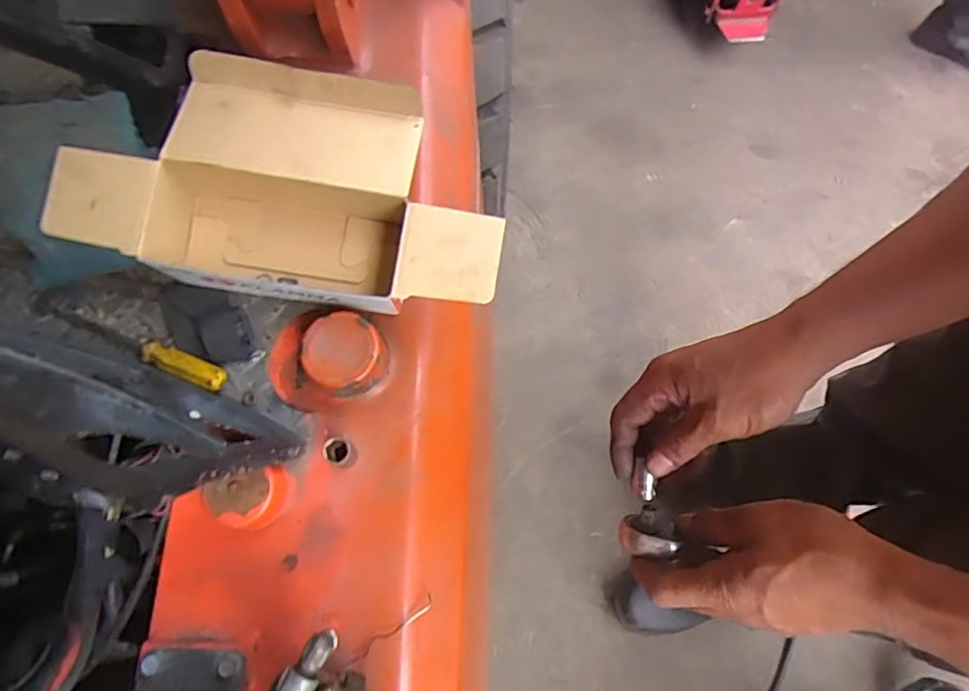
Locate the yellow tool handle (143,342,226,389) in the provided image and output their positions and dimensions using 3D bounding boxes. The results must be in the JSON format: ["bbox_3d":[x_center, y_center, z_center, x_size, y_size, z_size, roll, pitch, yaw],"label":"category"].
[{"bbox_3d":[-0.224,0.015,0.433,0.067,0.014,0.017,21,73,6],"label":"yellow tool handle"}]

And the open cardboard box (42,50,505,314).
[{"bbox_3d":[-0.135,-0.110,0.430,0.301,0.083,0.146,8,72,2],"label":"open cardboard box"}]

